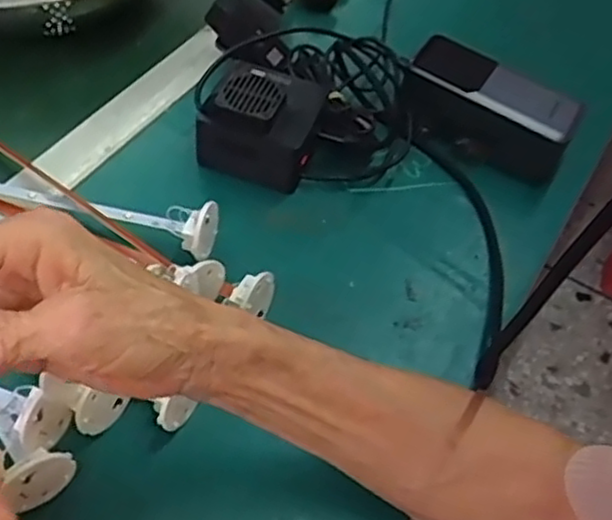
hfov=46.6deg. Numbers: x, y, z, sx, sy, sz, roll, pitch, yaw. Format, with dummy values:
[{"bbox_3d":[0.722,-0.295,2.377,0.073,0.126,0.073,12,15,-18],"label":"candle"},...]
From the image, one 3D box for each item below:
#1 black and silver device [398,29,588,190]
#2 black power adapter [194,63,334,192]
[{"bbox_3d":[0.136,-0.114,0.528,0.123,0.051,0.056,27,56,15],"label":"black and silver device"},{"bbox_3d":[-0.028,-0.102,0.502,0.075,0.055,0.076,19,54,9],"label":"black power adapter"}]

